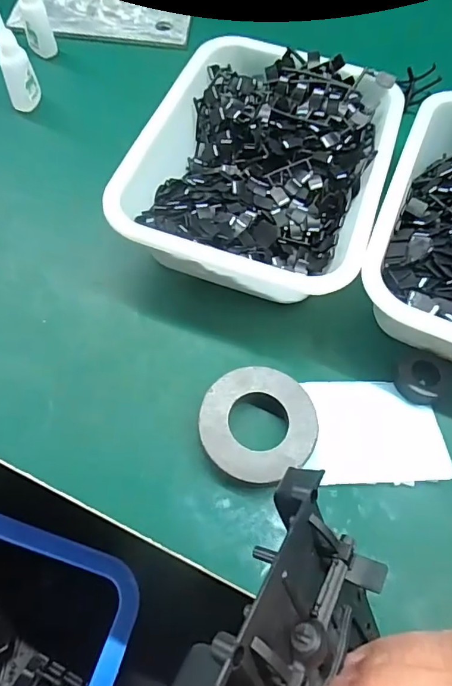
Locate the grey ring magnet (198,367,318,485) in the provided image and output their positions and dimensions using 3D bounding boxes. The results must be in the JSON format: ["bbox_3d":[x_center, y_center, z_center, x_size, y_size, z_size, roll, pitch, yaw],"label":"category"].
[{"bbox_3d":[0.021,0.054,0.308,0.074,0.017,0.076,1,62,-2],"label":"grey ring magnet"}]

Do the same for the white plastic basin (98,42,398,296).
[{"bbox_3d":[0.032,-0.142,0.384,0.185,0.062,0.241,18,63,7],"label":"white plastic basin"}]

